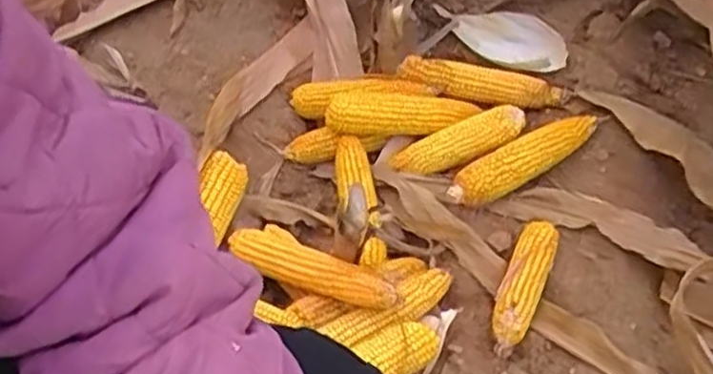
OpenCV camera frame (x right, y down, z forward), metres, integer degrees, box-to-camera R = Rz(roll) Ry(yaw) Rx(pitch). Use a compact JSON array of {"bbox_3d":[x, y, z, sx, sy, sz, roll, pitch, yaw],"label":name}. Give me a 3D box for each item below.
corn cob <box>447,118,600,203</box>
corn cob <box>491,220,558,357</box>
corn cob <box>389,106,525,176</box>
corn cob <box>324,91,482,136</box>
[{"bbox_3d":[0.204,-0.035,0.907,0.199,0.053,0.056,-23,62,-18],"label":"corn cob"},{"bbox_3d":[0.184,0.104,0.826,0.045,0.042,0.163,22,59,10],"label":"corn cob"},{"bbox_3d":[0.123,-0.054,0.942,0.169,0.040,0.054,-21,55,21],"label":"corn cob"},{"bbox_3d":[0.055,-0.090,0.961,0.191,0.054,0.059,5,57,-1],"label":"corn cob"}]

